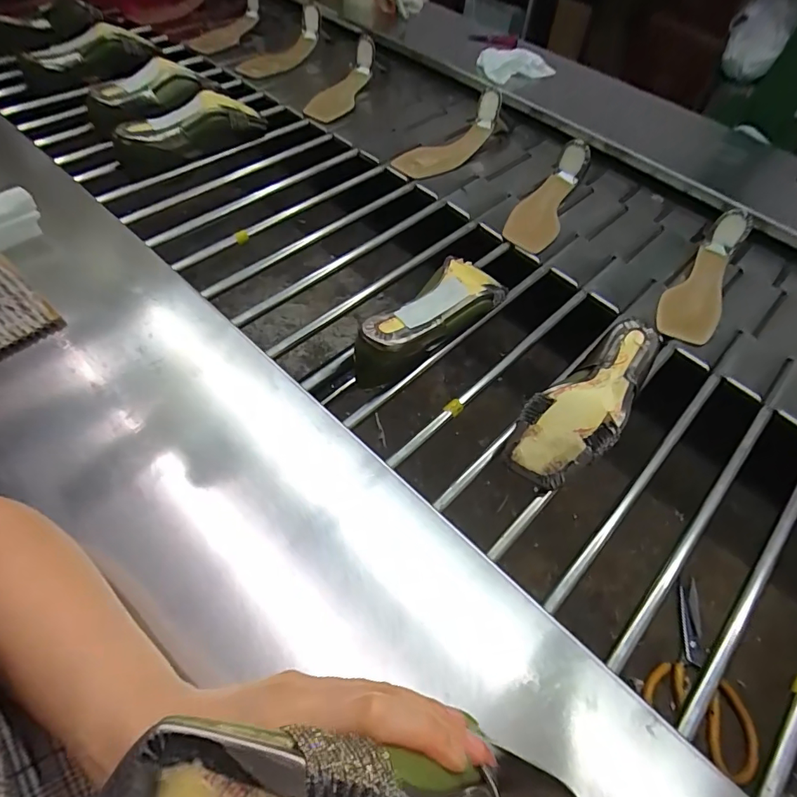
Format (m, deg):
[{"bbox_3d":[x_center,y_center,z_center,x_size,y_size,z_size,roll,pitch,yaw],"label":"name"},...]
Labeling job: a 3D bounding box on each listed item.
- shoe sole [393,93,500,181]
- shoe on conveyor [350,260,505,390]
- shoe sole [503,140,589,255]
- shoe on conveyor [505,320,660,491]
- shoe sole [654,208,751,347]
[{"bbox_3d":[0.087,-0.444,0.809,0.225,0.057,0.074,-39,67,-9],"label":"shoe sole"},{"bbox_3d":[0.043,-0.092,0.549,0.212,0.076,0.071,-36,62,-29],"label":"shoe on conveyor"},{"bbox_3d":[0.231,-0.307,0.730,0.078,0.056,0.208,29,74,14],"label":"shoe sole"},{"bbox_3d":[0.206,0.005,0.500,0.216,0.069,0.089,-32,61,-27],"label":"shoe on conveyor"},{"bbox_3d":[0.418,-0.158,0.642,0.074,0.053,0.216,29,73,14],"label":"shoe sole"}]

